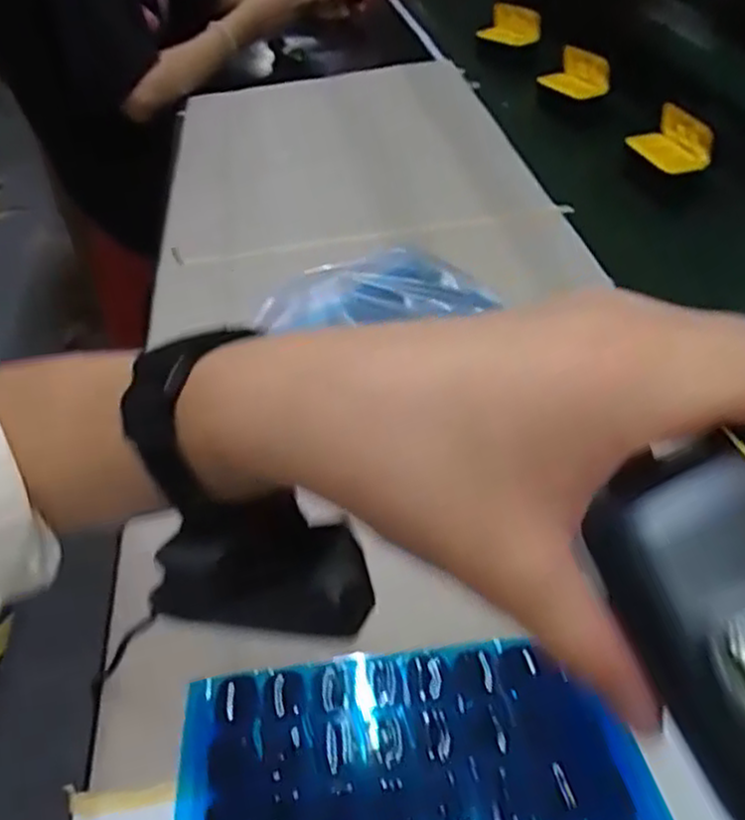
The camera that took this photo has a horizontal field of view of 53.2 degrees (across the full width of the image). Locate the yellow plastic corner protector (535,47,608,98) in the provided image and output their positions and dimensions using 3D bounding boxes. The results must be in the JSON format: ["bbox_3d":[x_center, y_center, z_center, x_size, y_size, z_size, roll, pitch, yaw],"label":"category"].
[{"bbox_3d":[0.232,-0.389,0.856,0.032,0.044,0.083,-26,45,-20],"label":"yellow plastic corner protector"}]

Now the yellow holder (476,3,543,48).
[{"bbox_3d":[0.186,-0.518,1.001,0.082,0.046,0.029,10,32,-5],"label":"yellow holder"}]

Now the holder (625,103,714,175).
[{"bbox_3d":[0.290,-0.258,0.716,0.046,0.043,0.084,-32,48,-26],"label":"holder"}]

